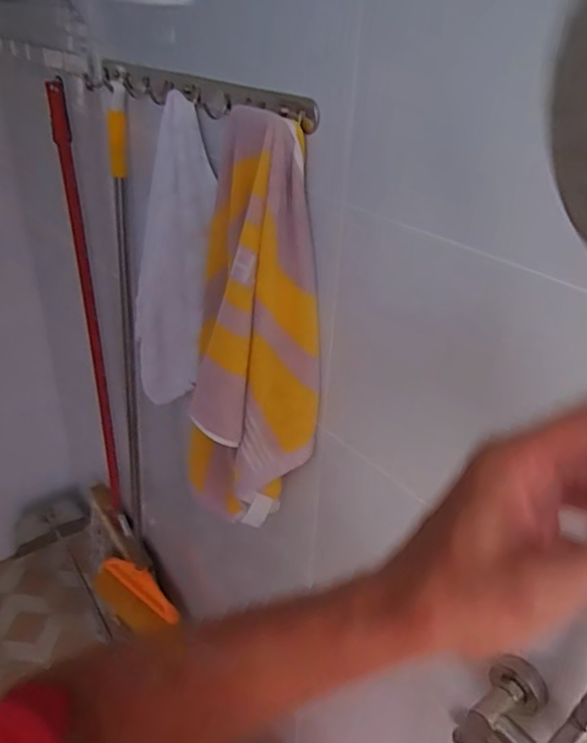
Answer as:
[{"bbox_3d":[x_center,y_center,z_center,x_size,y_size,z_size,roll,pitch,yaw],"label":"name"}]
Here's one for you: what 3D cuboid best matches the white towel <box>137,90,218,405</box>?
[{"bbox_3d":[-0.171,-0.142,0.842,0.120,0.412,0.070,-5,33,-12],"label":"white towel"}]

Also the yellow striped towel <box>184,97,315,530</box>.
[{"bbox_3d":[-0.052,-0.025,0.751,0.167,0.520,0.123,1,32,-3],"label":"yellow striped towel"}]

